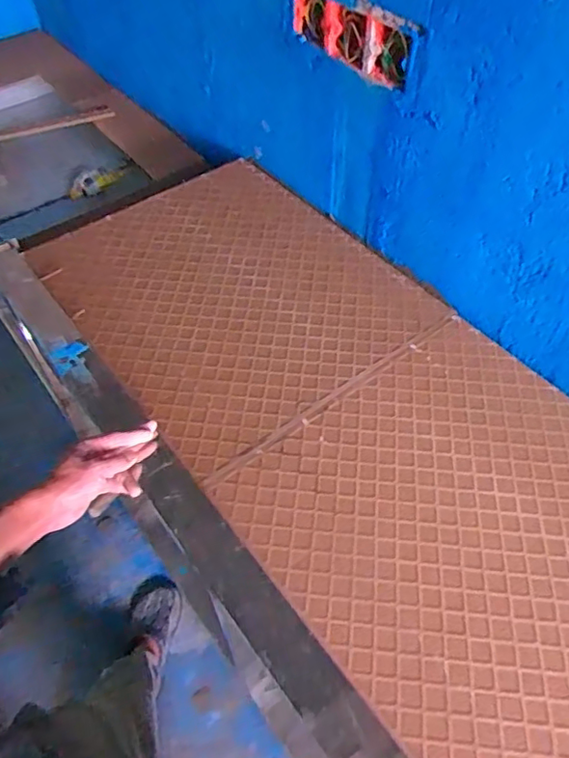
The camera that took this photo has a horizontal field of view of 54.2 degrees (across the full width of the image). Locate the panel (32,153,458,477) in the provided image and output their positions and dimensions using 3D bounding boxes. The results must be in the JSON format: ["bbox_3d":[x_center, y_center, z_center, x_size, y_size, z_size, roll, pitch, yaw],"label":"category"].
[{"bbox_3d":[-0.097,-0.165,0.959,0.491,0.012,0.585,-33,59,-22],"label":"panel"}]

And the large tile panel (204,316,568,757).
[{"bbox_3d":[0.240,0.178,0.699,0.492,0.006,0.495,-33,59,-22],"label":"large tile panel"}]

